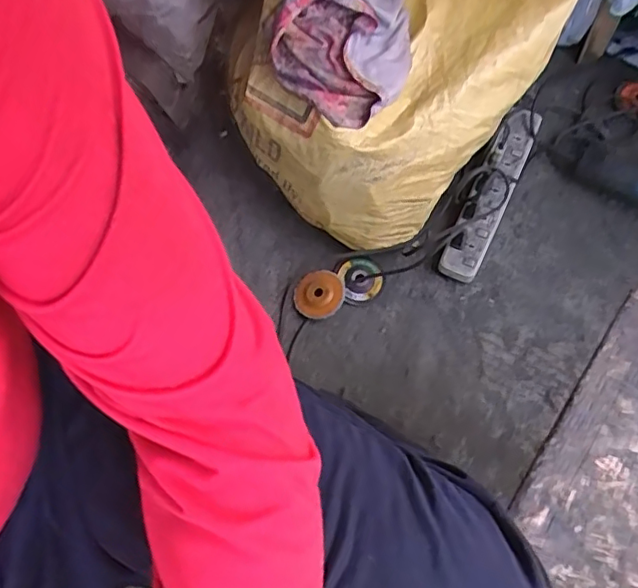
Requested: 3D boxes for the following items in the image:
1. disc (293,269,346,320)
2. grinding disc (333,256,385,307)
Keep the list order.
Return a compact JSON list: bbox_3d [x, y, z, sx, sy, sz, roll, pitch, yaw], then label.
[{"bbox_3d":[0.000,0.000,0.970,0.081,0.015,0.083,-1,70,3],"label":"disc"},{"bbox_3d":[0.070,-0.024,0.972,0.073,0.017,0.085,-18,74,0],"label":"grinding disc"}]

